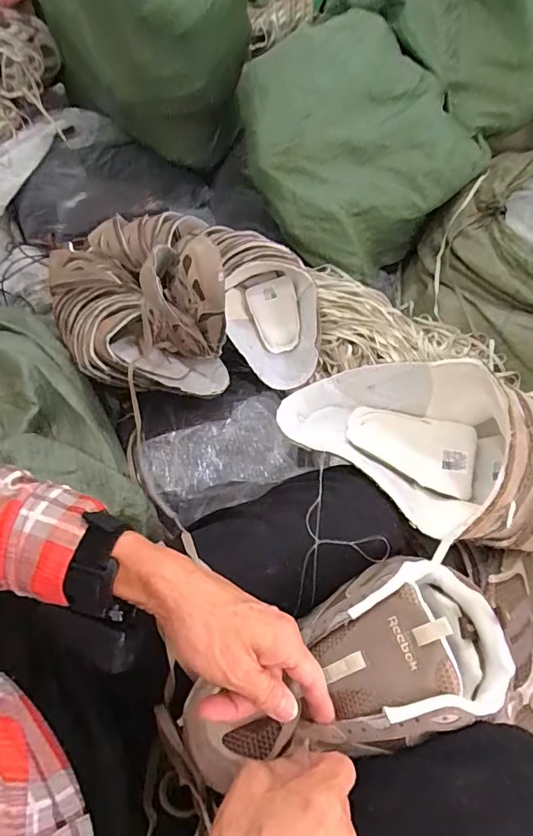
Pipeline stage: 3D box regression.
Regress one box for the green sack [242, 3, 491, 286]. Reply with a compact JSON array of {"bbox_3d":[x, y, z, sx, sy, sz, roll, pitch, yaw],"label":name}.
[{"bbox_3d":[0.173,-0.555,0.949,0.404,0.310,0.343,-32,59,-17],"label":"green sack"}]

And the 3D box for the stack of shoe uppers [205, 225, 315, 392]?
[{"bbox_3d":[-0.006,-0.218,0.829,0.158,0.128,0.328,-14,56,-6],"label":"stack of shoe uppers"}]

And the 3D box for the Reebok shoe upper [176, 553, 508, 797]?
[{"bbox_3d":[0.051,0.186,0.327,0.236,0.063,0.107,-25,57,-2],"label":"Reebok shoe upper"}]

